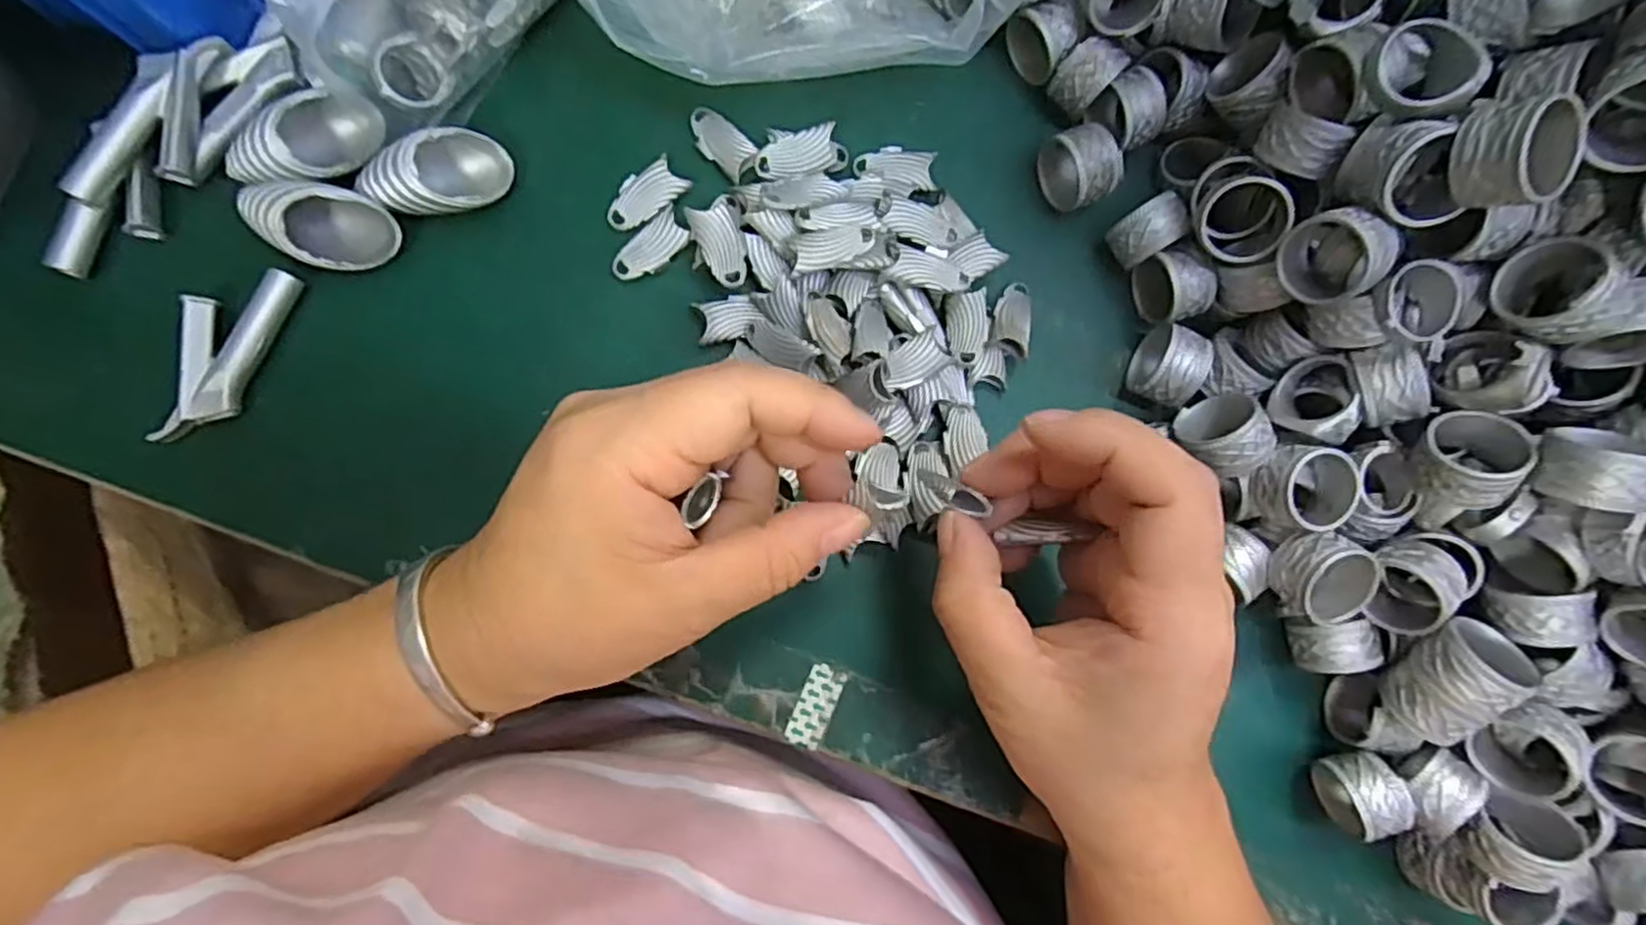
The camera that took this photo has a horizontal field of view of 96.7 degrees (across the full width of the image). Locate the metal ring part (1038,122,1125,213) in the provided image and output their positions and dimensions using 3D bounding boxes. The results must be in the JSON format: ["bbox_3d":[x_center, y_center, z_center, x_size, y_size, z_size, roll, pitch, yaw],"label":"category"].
[{"bbox_3d":[0.095,-0.108,0.270,0.018,0.024,0.028,-17,86,-7],"label":"metal ring part"}]

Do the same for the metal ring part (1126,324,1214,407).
[{"bbox_3d":[0.125,-0.034,0.267,0.017,0.025,0.027,23,83,-3],"label":"metal ring part"}]

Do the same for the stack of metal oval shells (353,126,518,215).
[{"bbox_3d":[-0.127,-0.094,0.242,0.044,0.022,0.023,-30,88,-7],"label":"stack of metal oval shells"}]

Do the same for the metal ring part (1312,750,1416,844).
[{"bbox_3d":[0.185,0.114,0.254,0.017,0.028,0.026,-7,85,-6],"label":"metal ring part"}]

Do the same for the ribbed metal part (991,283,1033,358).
[{"bbox_3d":[0.070,-0.054,0.269,0.014,0.009,0.029,14,83,-4],"label":"ribbed metal part"}]

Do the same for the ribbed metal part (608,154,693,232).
[{"bbox_3d":[-0.064,-0.095,0.259,0.030,0.004,0.015,-40,89,-8],"label":"ribbed metal part"}]

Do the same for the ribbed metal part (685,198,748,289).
[{"bbox_3d":[-0.035,-0.076,0.255,0.016,0.005,0.031,-25,87,-7],"label":"ribbed metal part"}]

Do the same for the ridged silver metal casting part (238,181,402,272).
[{"bbox_3d":[-0.164,-0.078,0.238,0.042,0.025,0.027,29,83,-2],"label":"ridged silver metal casting part"}]

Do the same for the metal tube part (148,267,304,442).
[{"bbox_3d":[-0.195,-0.036,0.236,0.023,0.010,0.062,23,83,-3],"label":"metal tube part"}]

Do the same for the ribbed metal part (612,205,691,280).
[{"bbox_3d":[-0.061,-0.076,0.258,0.030,0.004,0.014,-44,90,-8],"label":"ribbed metal part"}]

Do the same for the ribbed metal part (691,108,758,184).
[{"bbox_3d":[-0.037,-0.116,0.264,0.028,0.004,0.016,42,82,0],"label":"ribbed metal part"}]

